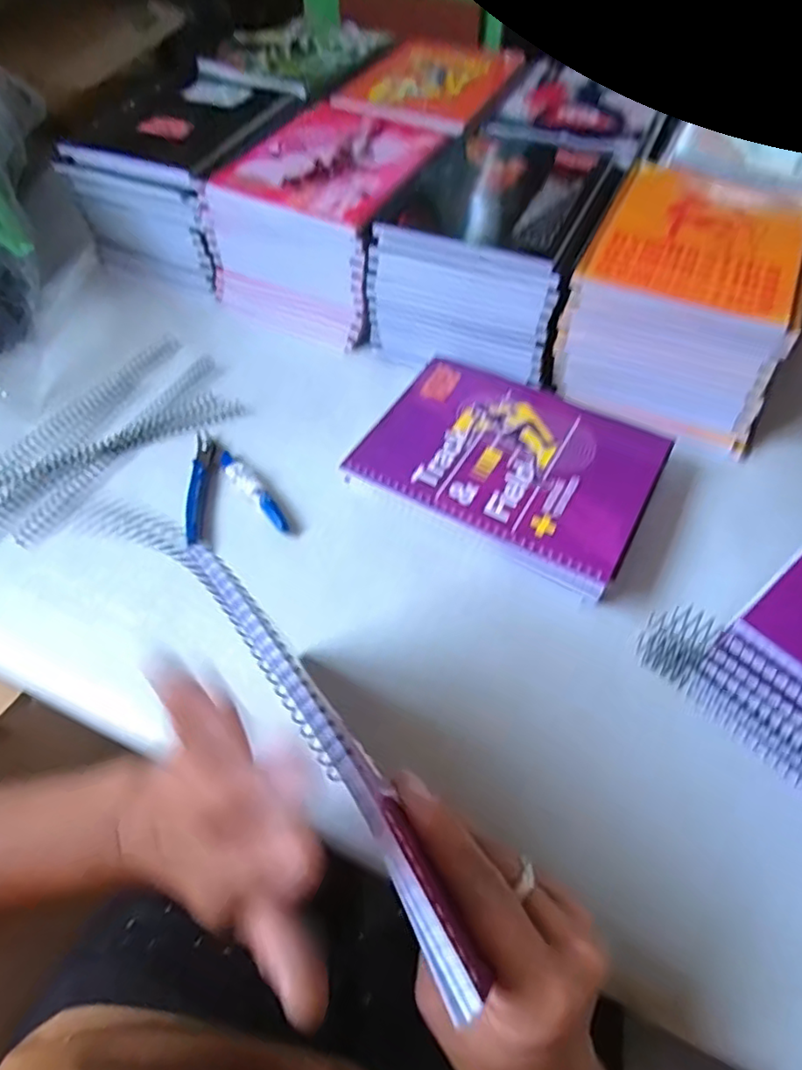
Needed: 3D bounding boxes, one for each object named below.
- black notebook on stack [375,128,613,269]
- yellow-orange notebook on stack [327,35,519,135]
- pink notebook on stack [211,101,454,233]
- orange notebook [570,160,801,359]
[{"bbox_3d":[0.086,-0.295,0.527,0.149,0.008,0.184,20,58,15],"label":"black notebook on stack"},{"bbox_3d":[0.034,-0.486,0.659,0.142,0.008,0.212,20,58,15],"label":"yellow-orange notebook on stack"},{"bbox_3d":[-0.057,-0.338,0.553,0.149,0.008,0.183,21,59,15],"label":"pink notebook on stack"},{"bbox_3d":[0.240,-0.237,0.485,0.153,0.012,0.202,21,59,15],"label":"orange notebook"}]

